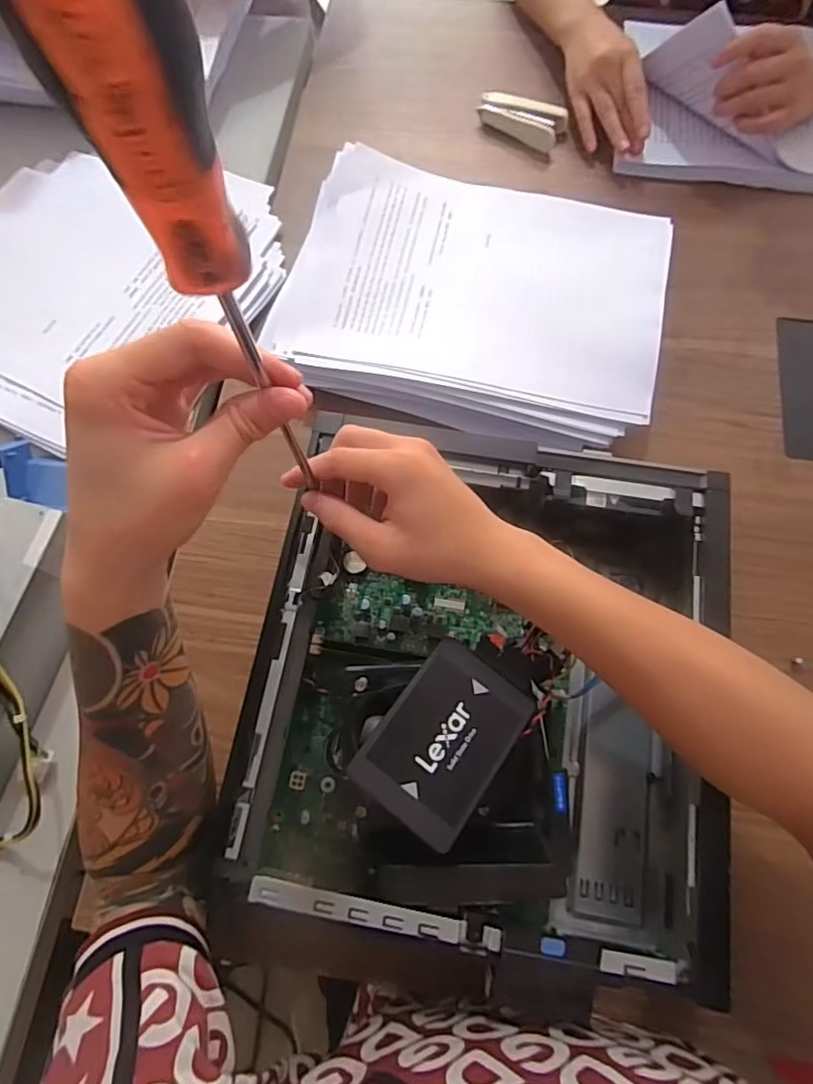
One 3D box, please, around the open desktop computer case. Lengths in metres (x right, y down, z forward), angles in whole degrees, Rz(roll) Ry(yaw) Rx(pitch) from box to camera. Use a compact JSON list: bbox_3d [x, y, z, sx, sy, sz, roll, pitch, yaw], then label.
[{"bbox_3d":[0.050,0.095,0.390,0.287,0.119,0.316,8,71,5],"label":"open desktop computer case"}]

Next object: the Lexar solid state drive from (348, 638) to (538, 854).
[{"bbox_3d":[0.023,0.112,0.333,0.069,0.005,0.101,37,67,6],"label":"Lexar solid state drive"}]

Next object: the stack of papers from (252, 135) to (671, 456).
[{"bbox_3d":[0.057,-0.215,0.515,0.316,0.063,0.235,11,72,6],"label":"stack of papers"}]

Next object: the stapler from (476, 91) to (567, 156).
[{"bbox_3d":[0.122,-0.448,0.611,0.089,0.031,0.035,29,74,11],"label":"stapler"}]

